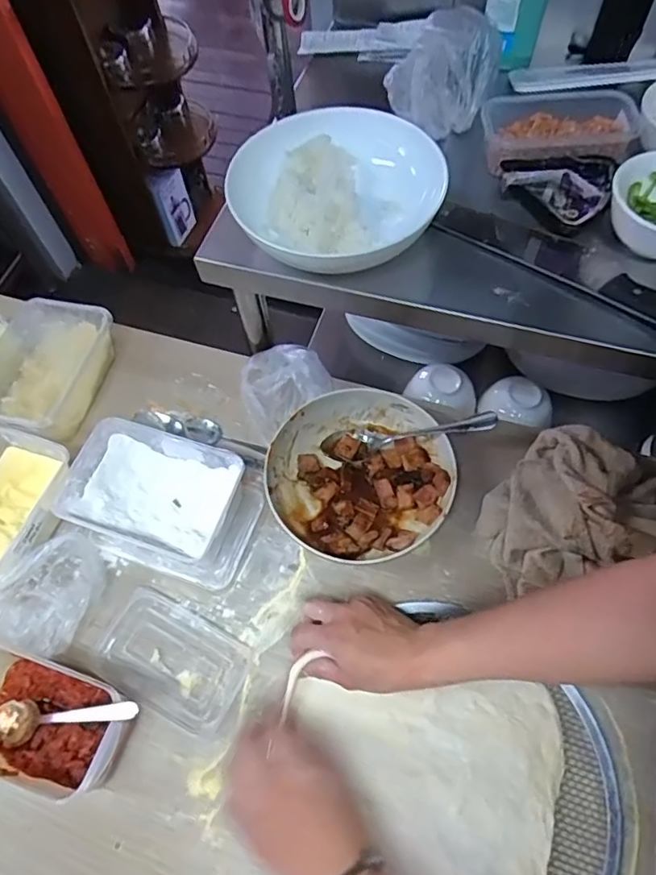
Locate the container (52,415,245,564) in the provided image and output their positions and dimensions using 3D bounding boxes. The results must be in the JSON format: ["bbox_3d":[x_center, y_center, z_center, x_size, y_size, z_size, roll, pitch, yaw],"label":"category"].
[{"bbox_3d":[-0.180,0.060,0.582,0.172,0.063,0.117,14,63,10],"label":"container"}]

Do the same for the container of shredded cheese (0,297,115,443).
[{"bbox_3d":[-0.355,-0.083,0.678,0.115,0.070,0.176,15,63,11],"label":"container of shredded cheese"}]

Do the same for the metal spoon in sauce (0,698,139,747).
[{"bbox_3d":[-0.236,0.247,0.474,0.181,0.023,0.036,-19,56,30],"label":"metal spoon in sauce"}]

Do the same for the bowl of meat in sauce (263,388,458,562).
[{"bbox_3d":[0.033,0.039,0.597,0.194,0.043,0.182,-1,61,2],"label":"bowl of meat in sauce"}]

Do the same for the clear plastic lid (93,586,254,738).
[{"bbox_3d":[-0.153,0.217,0.536,0.146,0.004,0.088,25,66,16],"label":"clear plastic lid"}]

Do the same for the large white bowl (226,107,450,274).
[{"bbox_3d":[0.006,-0.258,0.565,0.194,0.062,0.181,-1,61,2],"label":"large white bowl"}]

